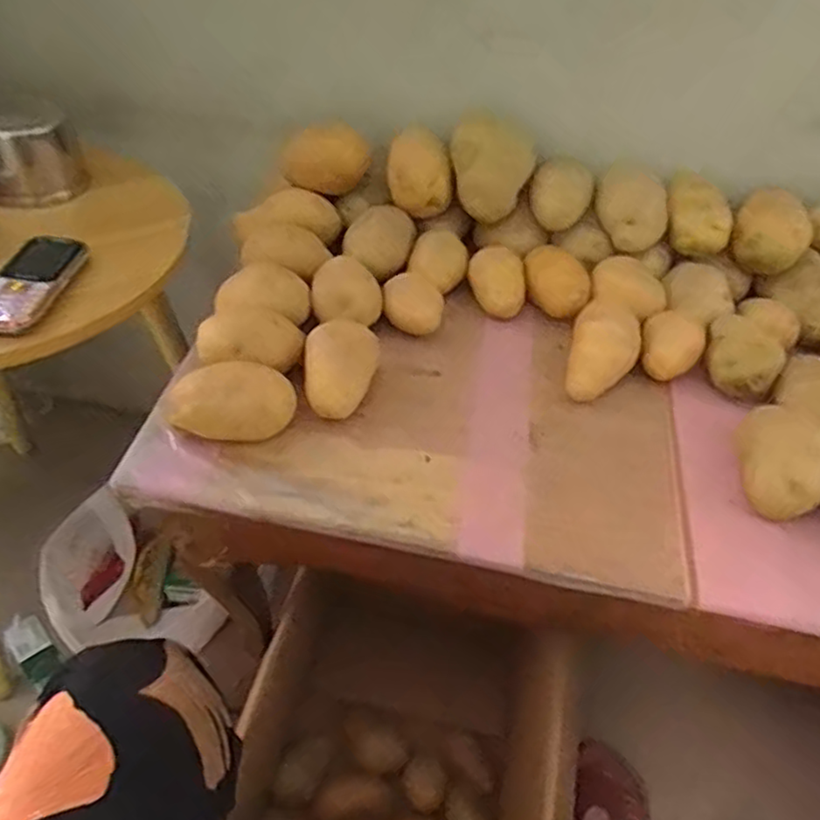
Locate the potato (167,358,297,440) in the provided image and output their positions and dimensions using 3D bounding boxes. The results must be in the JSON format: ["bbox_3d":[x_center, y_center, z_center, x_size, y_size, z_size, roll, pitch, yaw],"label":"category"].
[{"bbox_3d":[-0.131,-0.009,0.506,0.088,0.059,0.052,-1,46,-8],"label":"potato"}]

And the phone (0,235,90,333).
[{"bbox_3d":[-0.310,-0.108,0.564,0.057,0.018,0.124,6,45,0],"label":"phone"}]

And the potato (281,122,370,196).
[{"bbox_3d":[-0.085,-0.254,0.692,0.083,0.052,0.047,-1,46,-7],"label":"potato"}]

